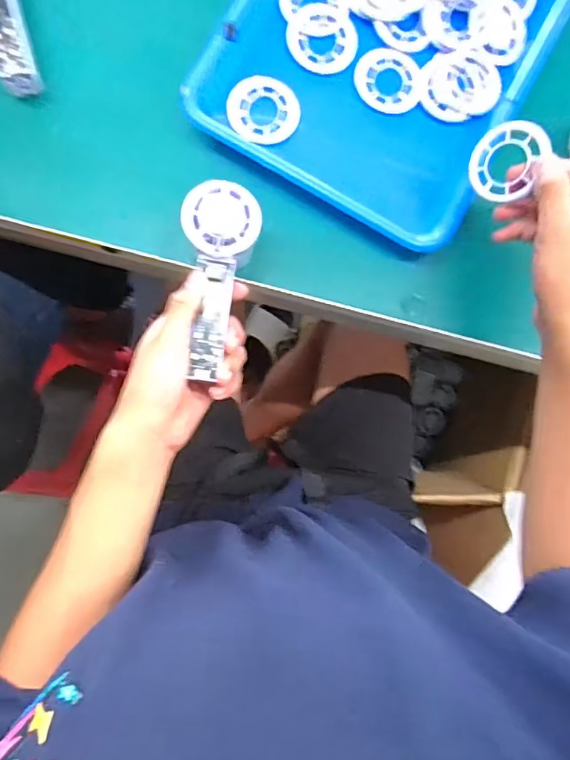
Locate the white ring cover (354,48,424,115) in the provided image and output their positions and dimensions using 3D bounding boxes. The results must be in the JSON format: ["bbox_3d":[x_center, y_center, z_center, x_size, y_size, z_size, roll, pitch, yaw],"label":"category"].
[{"bbox_3d":[0.093,-0.270,0.465,0.062,0.005,0.058,17,83,-4],"label":"white ring cover"}]

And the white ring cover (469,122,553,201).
[{"bbox_3d":[0.167,-0.166,0.390,0.054,0.008,0.056,40,118,28],"label":"white ring cover"}]

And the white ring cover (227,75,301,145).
[{"bbox_3d":[-0.018,-0.236,0.452,0.062,0.008,0.057,6,83,-5],"label":"white ring cover"}]

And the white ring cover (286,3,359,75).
[{"bbox_3d":[0.034,-0.305,0.460,0.061,0.004,0.063,21,82,-3],"label":"white ring cover"}]

